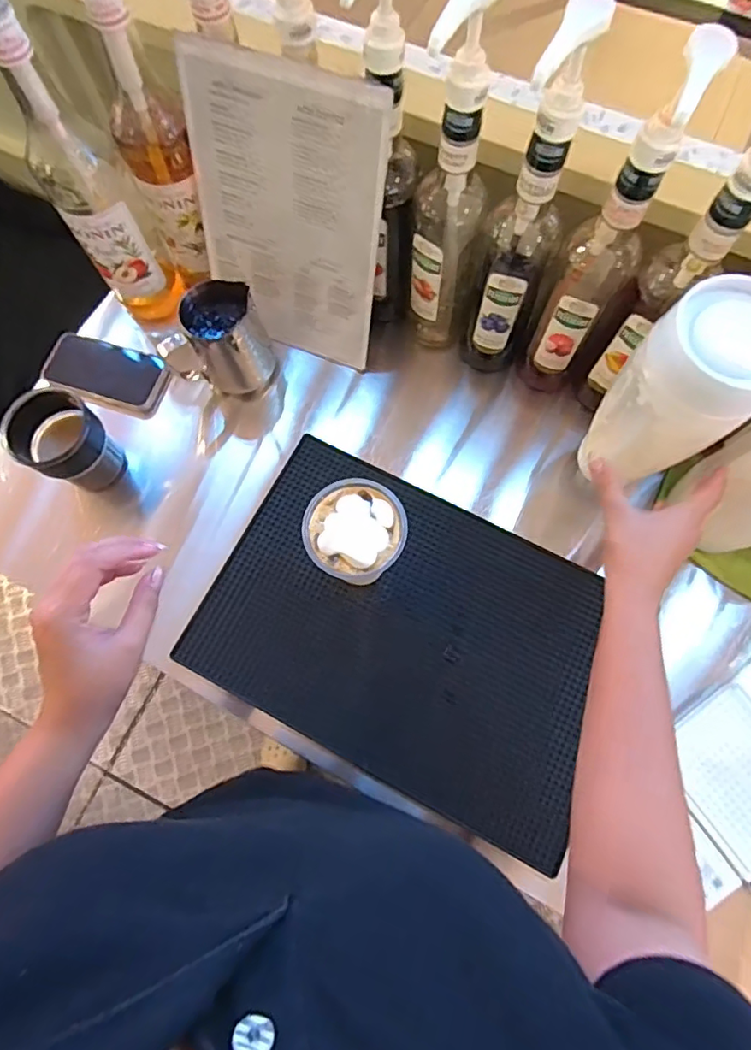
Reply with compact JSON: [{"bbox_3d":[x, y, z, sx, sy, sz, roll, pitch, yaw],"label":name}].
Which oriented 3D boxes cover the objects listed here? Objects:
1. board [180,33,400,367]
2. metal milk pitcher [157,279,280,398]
[{"bbox_3d":[-0.091,-0.310,0.582,0.200,0.287,0.012,20,55,6],"label":"board"},{"bbox_3d":[-0.182,-0.208,0.651,0.121,0.140,0.073,-26,75,-6],"label":"metal milk pitcher"}]

